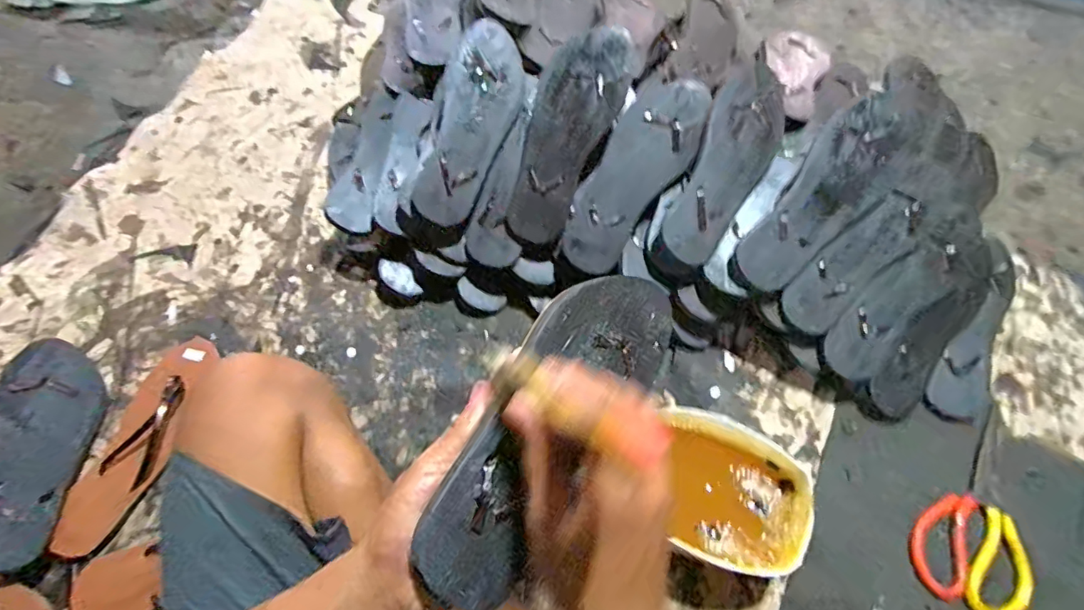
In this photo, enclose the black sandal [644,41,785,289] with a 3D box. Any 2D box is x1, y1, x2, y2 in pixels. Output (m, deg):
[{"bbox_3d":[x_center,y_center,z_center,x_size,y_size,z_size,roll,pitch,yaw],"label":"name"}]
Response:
[{"bbox_3d":[0.207,-0.150,0.623,0.085,0.047,0.273,27,93,14],"label":"black sandal"}]

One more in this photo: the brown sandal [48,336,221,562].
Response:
[{"bbox_3d":[-0.460,0.153,0.613,0.087,0.037,0.252,12,65,8],"label":"brown sandal"}]

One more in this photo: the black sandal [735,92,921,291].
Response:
[{"bbox_3d":[0.317,-0.124,0.602,0.094,0.028,0.252,40,92,-6],"label":"black sandal"}]

